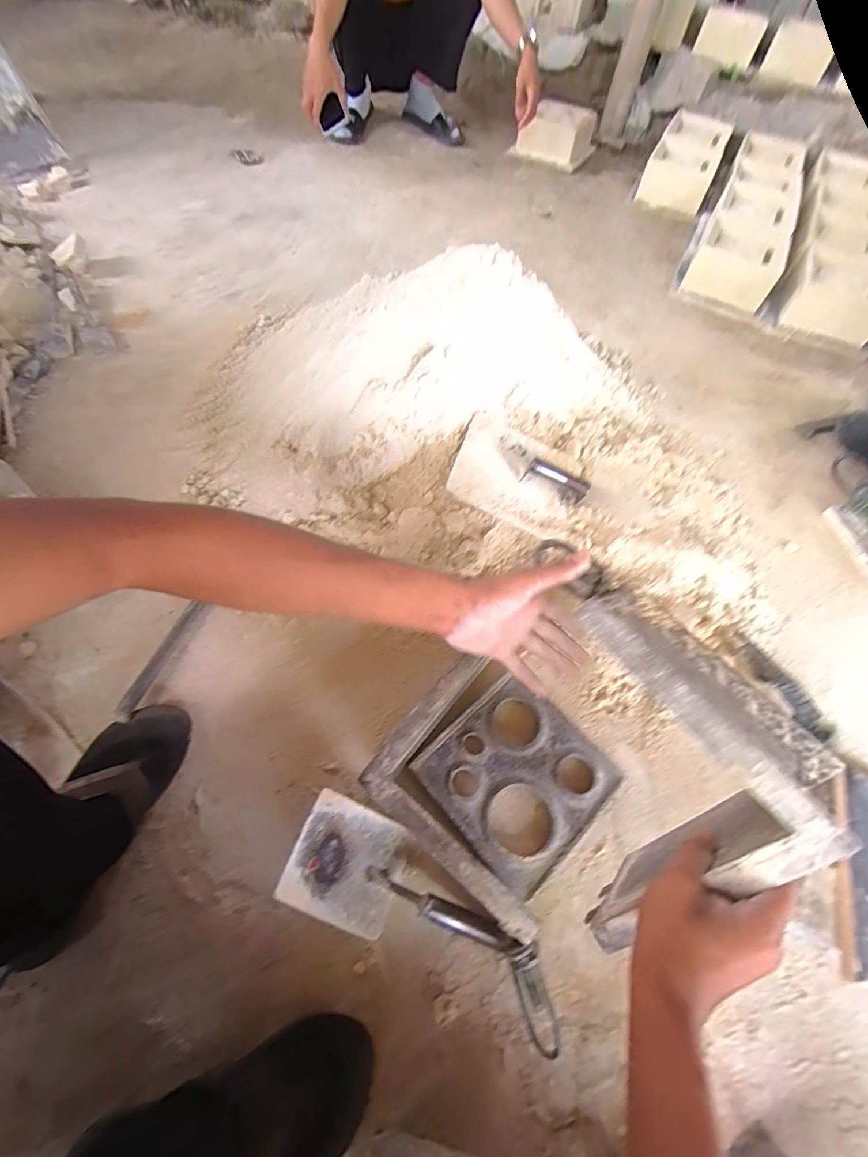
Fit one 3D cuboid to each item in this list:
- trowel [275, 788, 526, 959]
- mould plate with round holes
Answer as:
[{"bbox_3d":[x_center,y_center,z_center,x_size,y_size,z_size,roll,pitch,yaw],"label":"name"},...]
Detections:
[{"bbox_3d":[-0.035,0.340,0.490,0.245,0.070,0.110,22,63,9],"label":"trowel"},{"bbox_3d":[0.107,0.249,0.578,0.193,0.024,0.199,-40,70,-21],"label":"mould plate with round holes"}]

